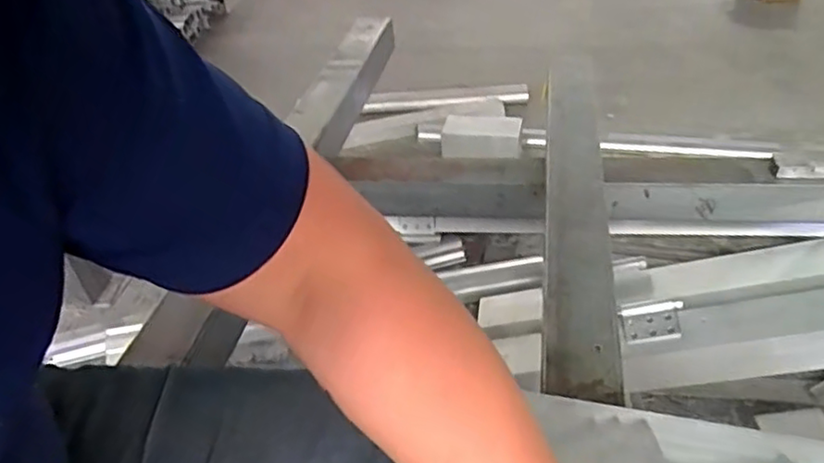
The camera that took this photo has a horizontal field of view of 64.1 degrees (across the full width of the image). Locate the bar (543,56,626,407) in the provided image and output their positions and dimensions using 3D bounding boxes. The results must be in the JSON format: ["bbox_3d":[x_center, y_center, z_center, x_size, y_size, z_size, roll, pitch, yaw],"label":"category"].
[{"bbox_3d":[0.221,-0.065,0.910,0.083,0.046,0.691,2,38,11],"label":"bar"}]

